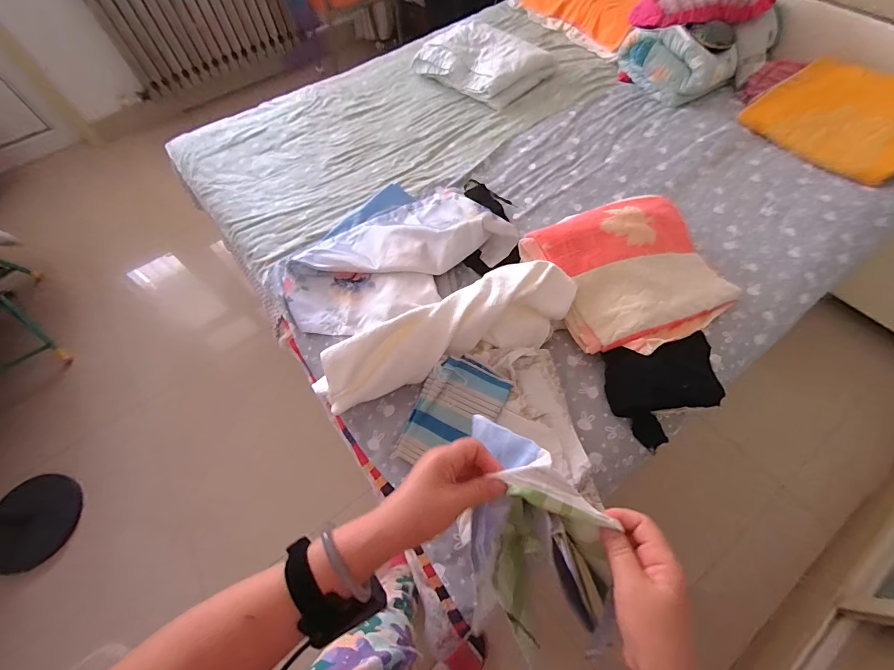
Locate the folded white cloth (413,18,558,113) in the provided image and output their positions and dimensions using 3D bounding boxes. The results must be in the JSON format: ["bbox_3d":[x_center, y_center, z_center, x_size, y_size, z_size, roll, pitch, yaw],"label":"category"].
[{"bbox_3d":[0.146,-1.095,1.540,0.458,0.086,0.327,37,70,18],"label":"folded white cloth"}]

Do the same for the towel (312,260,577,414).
[{"bbox_3d":[0.000,0.001,0.886,0.602,0.150,0.159,-22,62,-9],"label":"towel"}]

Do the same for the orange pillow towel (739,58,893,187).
[{"bbox_3d":[1.285,-0.704,1.250,0.492,0.266,0.056,43,39,21],"label":"orange pillow towel"}]

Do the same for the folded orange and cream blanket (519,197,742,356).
[{"bbox_3d":[0.475,-0.168,0.967,0.445,0.128,0.381,-27,66,-12],"label":"folded orange and cream blanket"}]

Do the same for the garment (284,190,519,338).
[{"bbox_3d":[-0.150,-0.222,1.057,0.583,0.143,0.377,-28,66,-12],"label":"garment"}]

